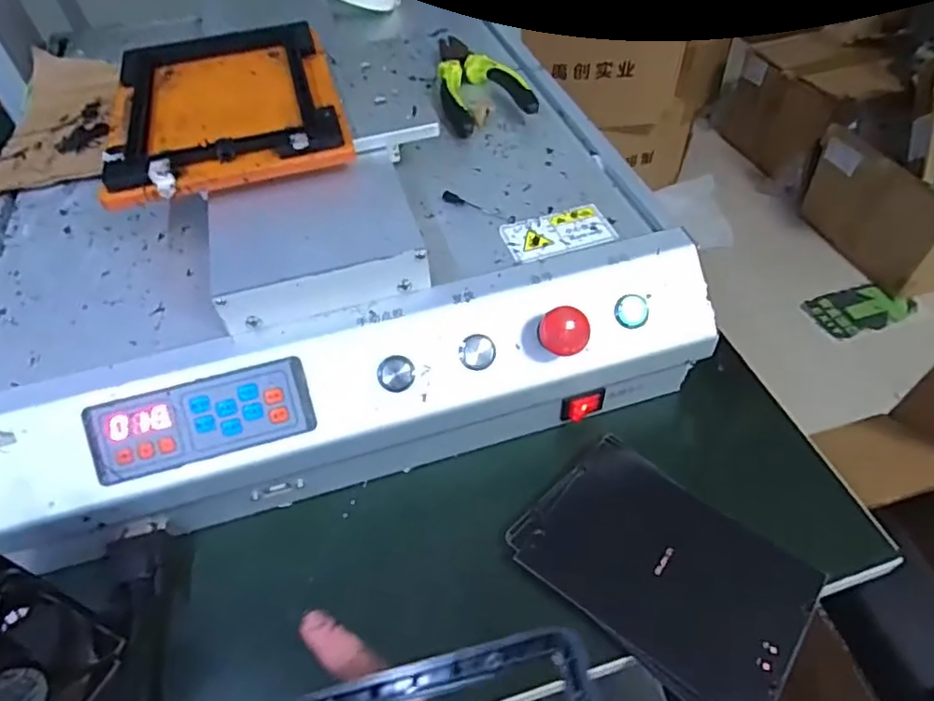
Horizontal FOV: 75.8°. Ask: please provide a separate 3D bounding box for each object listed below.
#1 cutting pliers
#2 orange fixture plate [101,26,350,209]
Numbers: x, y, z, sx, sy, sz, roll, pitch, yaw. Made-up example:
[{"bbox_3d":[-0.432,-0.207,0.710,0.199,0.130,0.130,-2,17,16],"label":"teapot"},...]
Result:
[{"bbox_3d":[0.006,-0.232,0.509,0.068,0.019,0.143,-11,50,-6],"label":"cutting pliers"},{"bbox_3d":[-0.168,-0.176,0.421,0.149,0.017,0.196,-14,51,-9],"label":"orange fixture plate"}]

